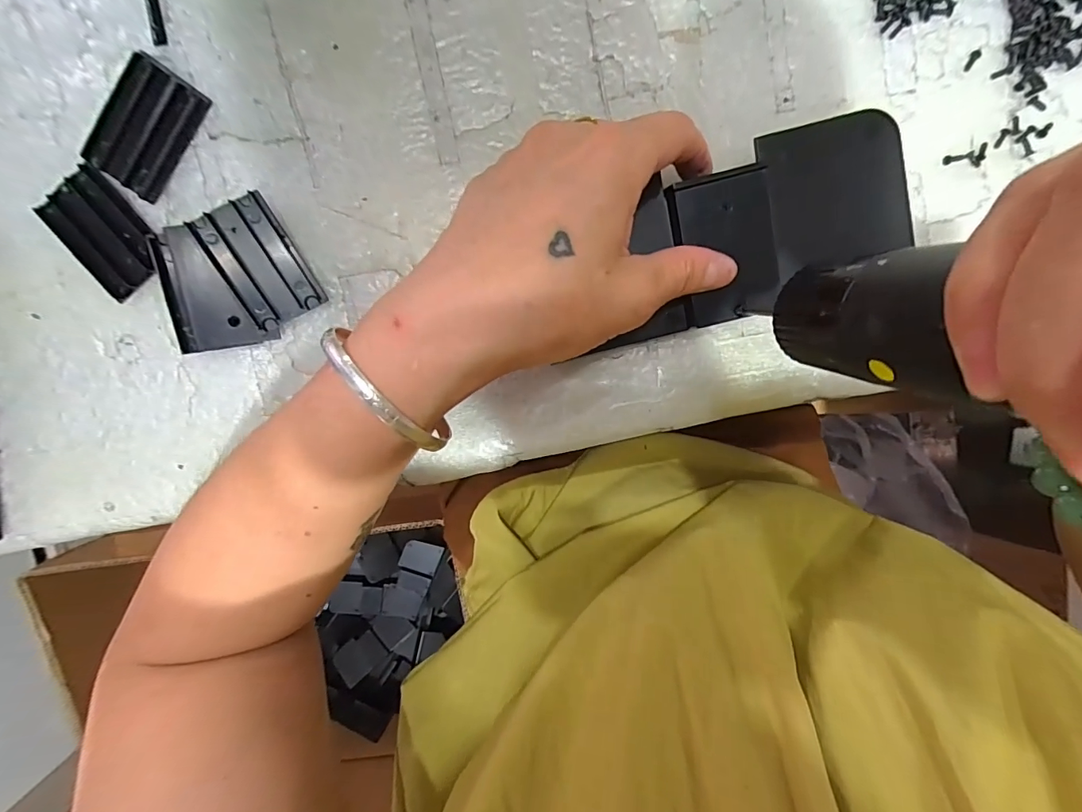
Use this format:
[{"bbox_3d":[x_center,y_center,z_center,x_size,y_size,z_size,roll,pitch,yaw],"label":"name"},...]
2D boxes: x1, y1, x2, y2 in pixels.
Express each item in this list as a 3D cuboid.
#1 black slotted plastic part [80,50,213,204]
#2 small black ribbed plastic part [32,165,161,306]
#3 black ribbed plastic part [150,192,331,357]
[{"bbox_3d":[-0.179,-0.125,0.205,0.035,0.008,0.054,34,97,-5],"label":"black slotted plastic part"},{"bbox_3d":[-0.203,-0.080,0.212,0.033,0.008,0.054,-39,97,6],"label":"small black ribbed plastic part"},{"bbox_3d":[-0.144,-0.060,0.213,0.064,0.013,0.057,-21,98,3],"label":"black ribbed plastic part"}]

